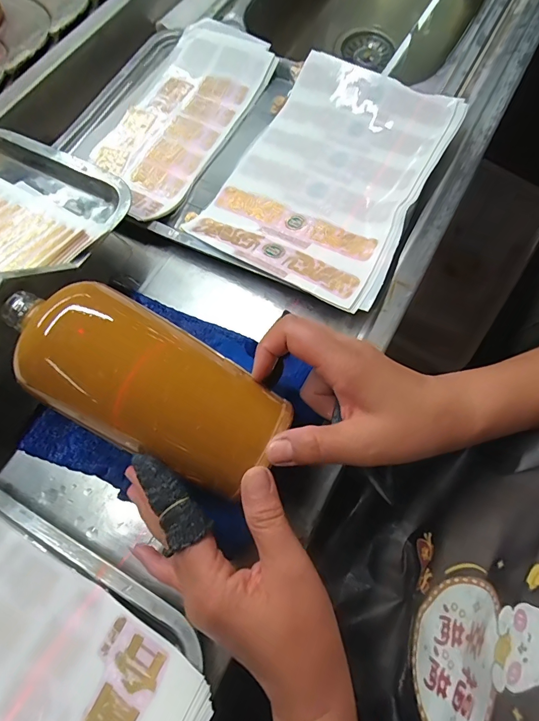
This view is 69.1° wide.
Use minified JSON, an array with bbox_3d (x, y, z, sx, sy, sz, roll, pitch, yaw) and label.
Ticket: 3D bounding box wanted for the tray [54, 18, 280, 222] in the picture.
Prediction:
[{"bbox_3d":[-0.116,-0.283,0.462,0.160,0.039,0.292,23,72,5],"label":"tray"}]

